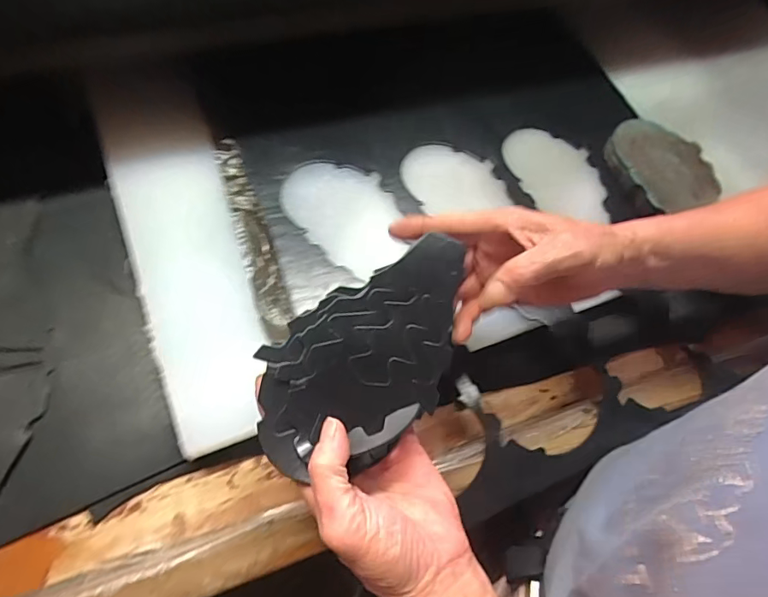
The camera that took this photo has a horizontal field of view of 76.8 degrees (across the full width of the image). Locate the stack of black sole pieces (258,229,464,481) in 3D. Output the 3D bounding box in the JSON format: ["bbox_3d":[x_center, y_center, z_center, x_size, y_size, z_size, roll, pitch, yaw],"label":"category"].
[{"bbox_3d":[-0.007,0.038,0.322,0.174,0.023,0.098,-37,75,-14],"label":"stack of black sole pieces"}]

